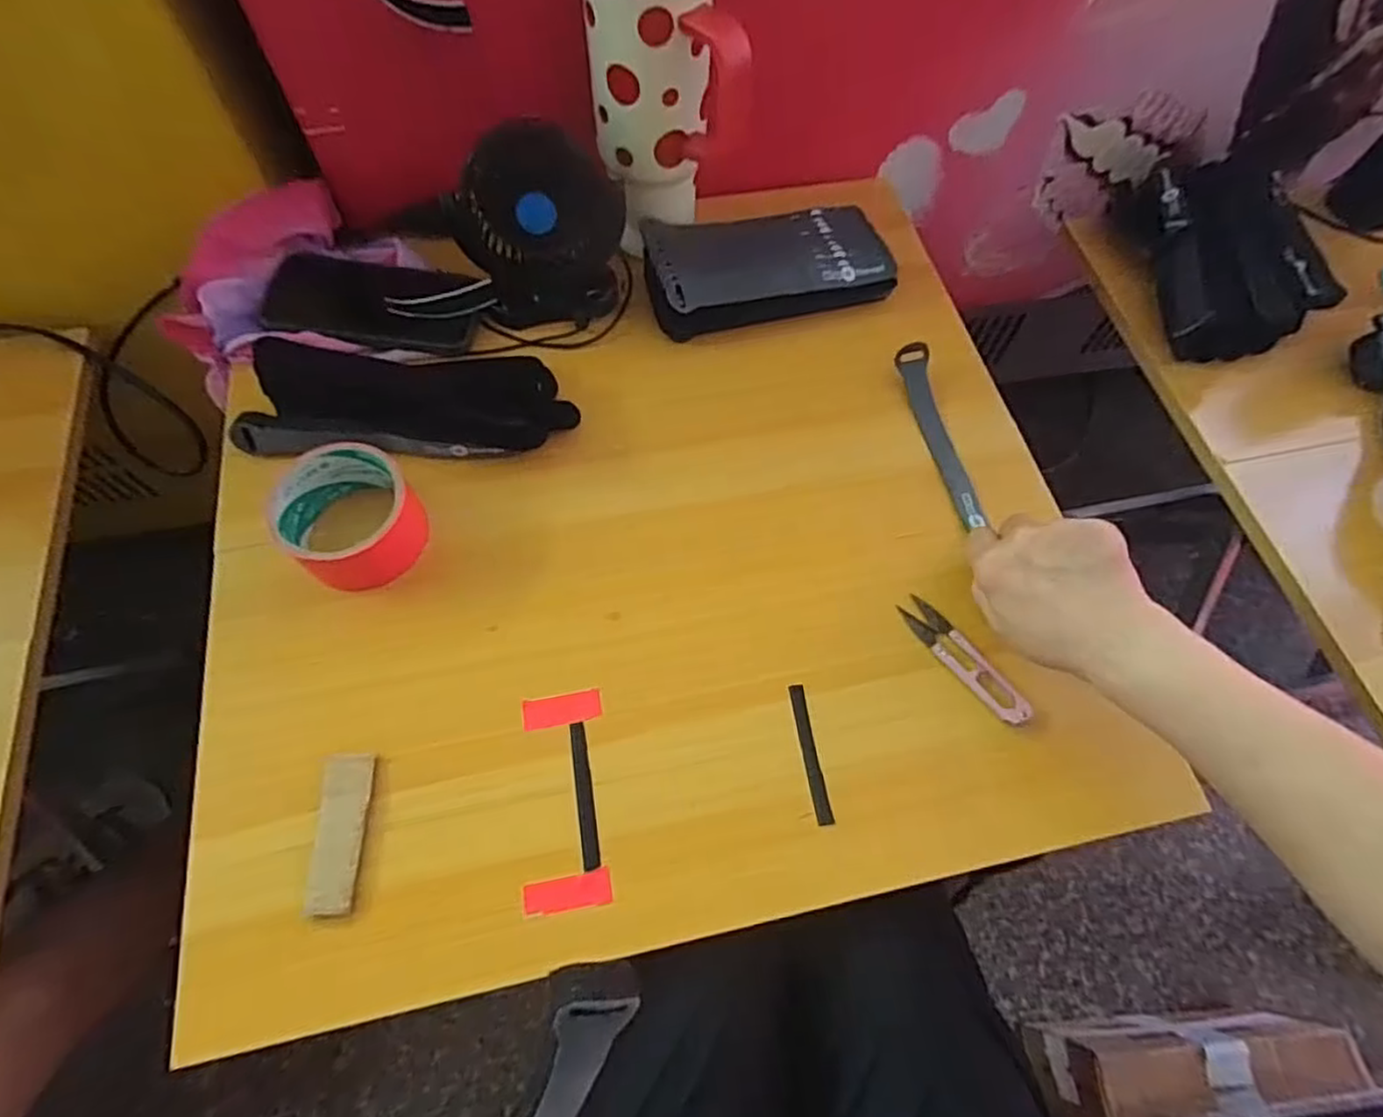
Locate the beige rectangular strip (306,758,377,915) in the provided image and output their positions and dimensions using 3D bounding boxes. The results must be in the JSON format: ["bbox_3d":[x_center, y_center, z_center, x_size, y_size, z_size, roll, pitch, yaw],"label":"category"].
[{"bbox_3d":[-0.200,0.155,0.390,0.026,0.004,0.084,5,60,-17],"label":"beige rectangular strip"}]

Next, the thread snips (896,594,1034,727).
[{"bbox_3d":[0.178,0.064,0.444,0.023,0.008,0.102,-34,70,-16],"label":"thread snips"}]

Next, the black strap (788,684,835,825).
[{"bbox_3d":[0.073,0.120,0.423,0.010,0.004,0.083,-7,64,-6],"label":"black strap"}]

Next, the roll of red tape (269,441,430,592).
[{"bbox_3d":[-0.225,-0.030,0.451,0.088,0.047,0.082,1,65,-1],"label":"roll of red tape"}]

